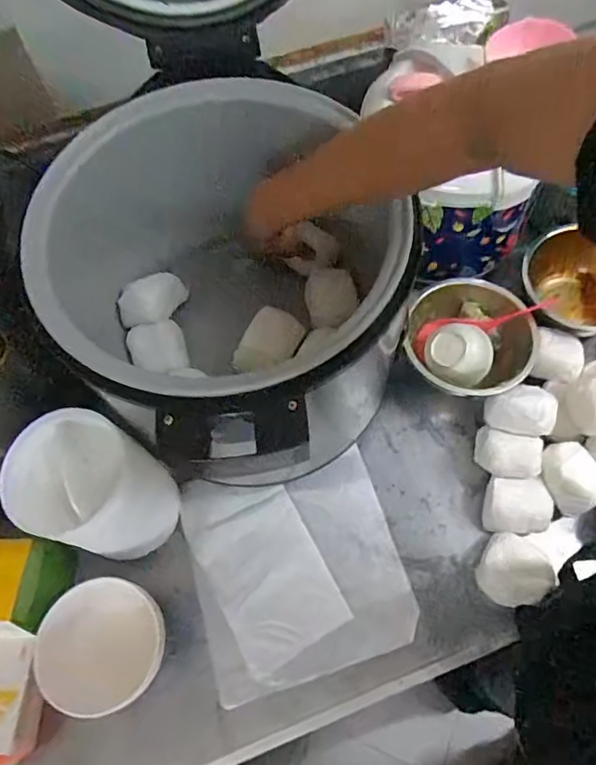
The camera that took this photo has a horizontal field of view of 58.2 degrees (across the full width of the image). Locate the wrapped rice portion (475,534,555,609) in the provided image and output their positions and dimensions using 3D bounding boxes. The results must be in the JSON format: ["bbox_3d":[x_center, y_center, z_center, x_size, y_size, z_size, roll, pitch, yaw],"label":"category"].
[{"bbox_3d":[0.253,0.222,0.631,0.075,0.039,0.077,-1,65,2],"label":"wrapped rice portion"}]

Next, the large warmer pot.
[{"bbox_3d":[-0.068,-0.080,0.619,0.338,0.328,0.337,-1,65,2],"label":"large warmer pot"}]

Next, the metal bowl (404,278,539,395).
[{"bbox_3d":[0.232,-0.054,0.721,0.168,0.064,0.163,12,66,8],"label":"metal bowl"}]

